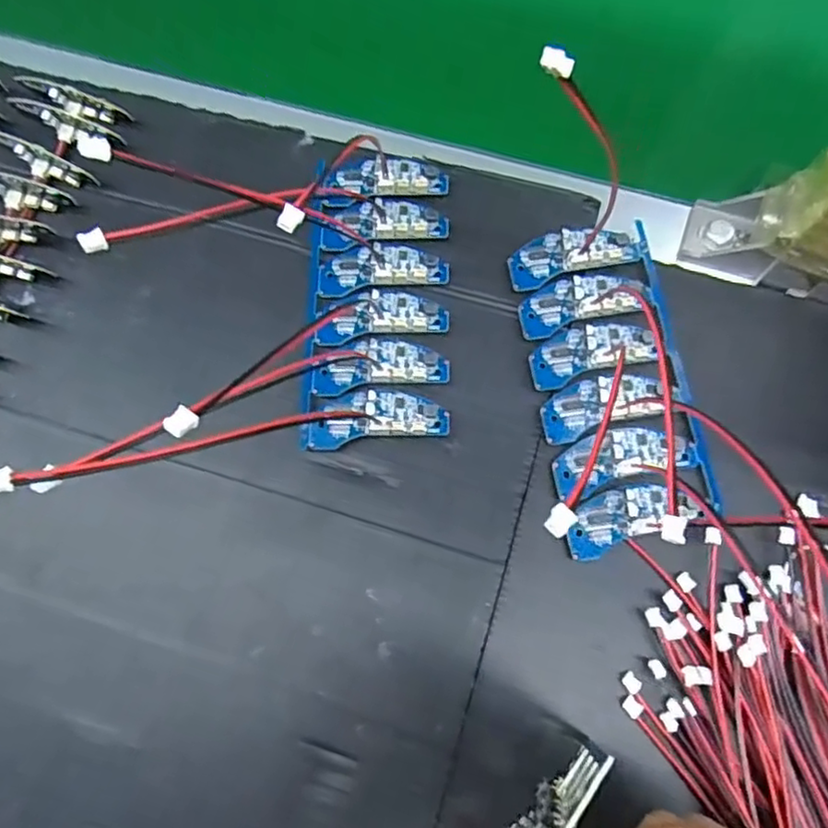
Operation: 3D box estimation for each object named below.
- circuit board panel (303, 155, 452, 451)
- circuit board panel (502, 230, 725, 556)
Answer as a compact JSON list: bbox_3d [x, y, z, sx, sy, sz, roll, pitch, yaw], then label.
[{"bbox_3d":[-0.018,-0.061,0.315,0.068,0.011,0.152,-1,73,2],"label":"circuit board panel"},{"bbox_3d":[0.093,-0.017,0.298,0.072,0.014,0.150,-9,73,0],"label":"circuit board panel"}]

